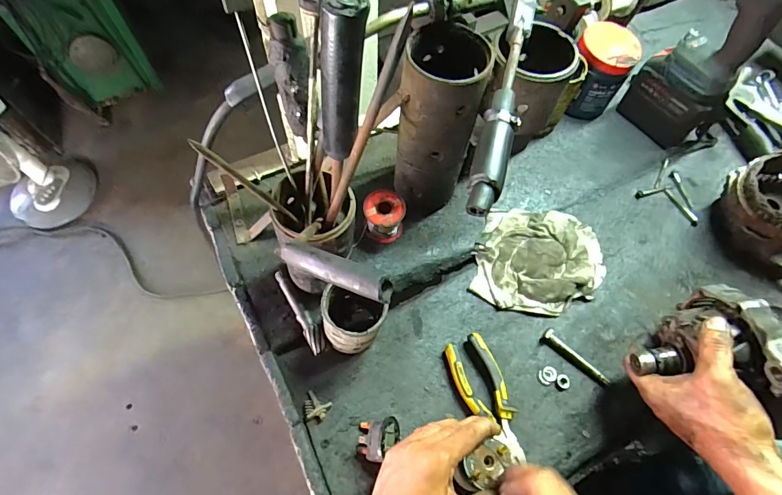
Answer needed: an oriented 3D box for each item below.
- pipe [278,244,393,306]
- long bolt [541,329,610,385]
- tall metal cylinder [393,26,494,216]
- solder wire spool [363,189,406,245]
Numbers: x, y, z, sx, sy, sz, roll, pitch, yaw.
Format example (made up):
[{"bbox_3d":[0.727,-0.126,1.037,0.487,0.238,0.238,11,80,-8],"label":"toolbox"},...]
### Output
[{"bbox_3d":[-0.038,0.014,0.255,0.084,0.016,0.016,19,63,29],"label":"pipe"},{"bbox_3d":[0.233,0.135,0.515,0.091,0.020,0.017,37,68,15],"label":"long bolt"},{"bbox_3d":[0.054,-0.137,0.509,0.084,0.231,0.102,12,64,4],"label":"tall metal cylinder"},{"bbox_3d":[-0.009,-0.040,0.554,0.052,0.059,0.050,1,64,-2],"label":"solder wire spool"}]

